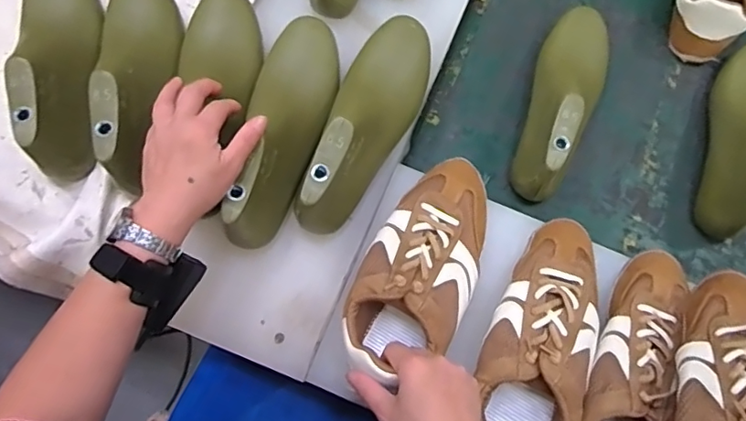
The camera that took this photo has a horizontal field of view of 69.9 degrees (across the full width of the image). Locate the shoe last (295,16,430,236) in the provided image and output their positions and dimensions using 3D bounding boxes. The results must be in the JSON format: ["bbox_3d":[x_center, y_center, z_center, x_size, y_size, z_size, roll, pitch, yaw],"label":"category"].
[{"bbox_3d":[-0.001,-0.094,0.533,0.077,0.082,0.243,18,74,4],"label":"shoe last"}]

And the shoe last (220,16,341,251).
[{"bbox_3d":[-0.089,-0.089,0.544,0.076,0.086,0.254,12,68,2],"label":"shoe last"}]

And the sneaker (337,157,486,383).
[{"bbox_3d":[0.051,0.054,0.515,0.103,0.072,0.225,29,70,7],"label":"sneaker"}]

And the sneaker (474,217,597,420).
[{"bbox_3d":[0.157,0.111,0.490,0.097,0.083,0.234,21,74,5],"label":"sneaker"}]

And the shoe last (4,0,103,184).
[{"bbox_3d":[-0.321,-0.165,0.545,0.074,0.086,0.252,-17,75,-6],"label":"shoe last"}]

